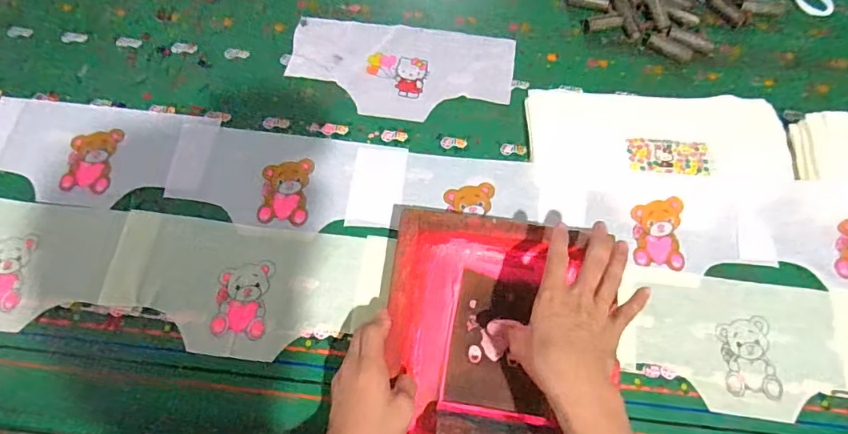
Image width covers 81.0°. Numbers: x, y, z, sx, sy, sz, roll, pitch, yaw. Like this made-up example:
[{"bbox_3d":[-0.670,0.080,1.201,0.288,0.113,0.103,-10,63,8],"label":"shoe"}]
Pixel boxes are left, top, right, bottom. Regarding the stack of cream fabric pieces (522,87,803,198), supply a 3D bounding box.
[{"bbox_3d":[0.300,-0.098,0.638,0.327,0.020,0.148,1,69,-1],"label":"stack of cream fabric pieces"}]

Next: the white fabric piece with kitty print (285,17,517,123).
[{"bbox_3d":[-0.032,-0.201,0.680,0.300,0.007,0.146,8,69,2],"label":"white fabric piece with kitty print"}]

